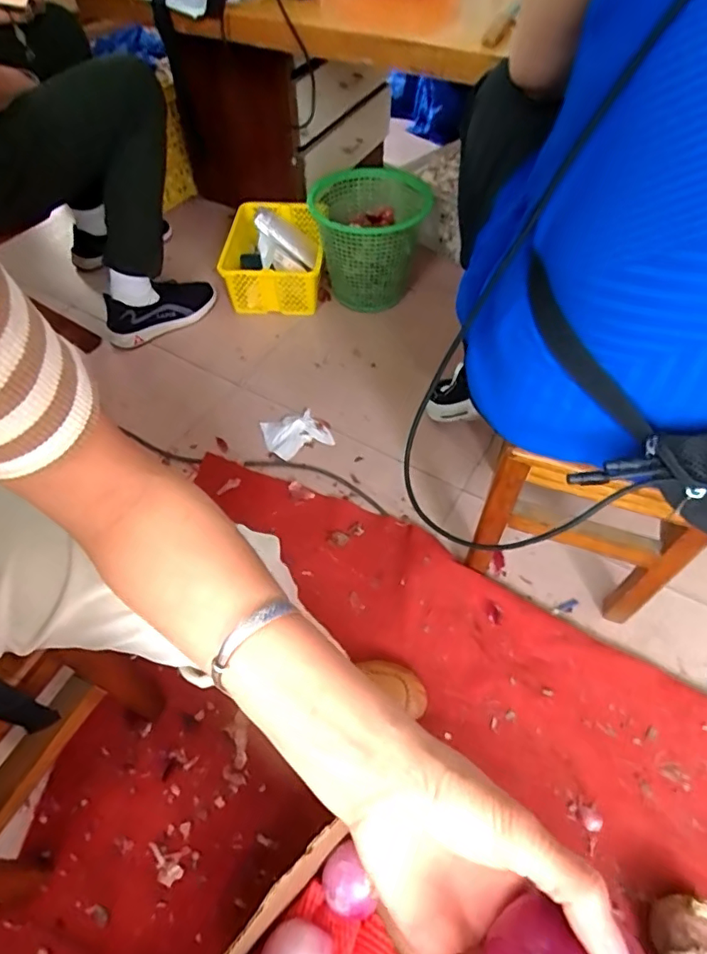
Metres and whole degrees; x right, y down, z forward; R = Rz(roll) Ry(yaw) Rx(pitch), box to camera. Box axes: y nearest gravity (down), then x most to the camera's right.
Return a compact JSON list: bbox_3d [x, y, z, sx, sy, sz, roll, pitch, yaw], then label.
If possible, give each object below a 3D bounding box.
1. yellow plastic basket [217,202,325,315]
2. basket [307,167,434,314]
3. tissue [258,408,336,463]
[{"bbox_3d":[-0.179,-0.500,1.234,0.225,0.120,0.279,-1,54,1],"label":"yellow plastic basket"},{"bbox_3d":[0.038,-0.506,1.186,0.241,0.214,0.253,-2,54,-1],"label":"basket"},{"bbox_3d":[-0.107,-0.081,0.997,0.110,0.015,0.096,-22,57,-15],"label":"tissue"}]

